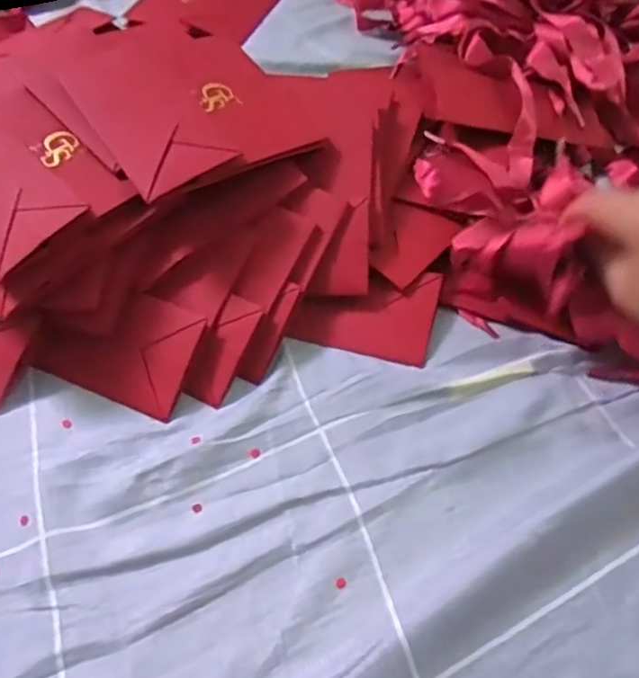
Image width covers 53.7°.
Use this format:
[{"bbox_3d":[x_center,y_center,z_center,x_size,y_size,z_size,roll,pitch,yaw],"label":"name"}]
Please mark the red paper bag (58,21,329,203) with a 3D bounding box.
[{"bbox_3d":[-0.095,-0.174,0.448,0.139,0.011,0.160,-25,65,-26],"label":"red paper bag"}]

